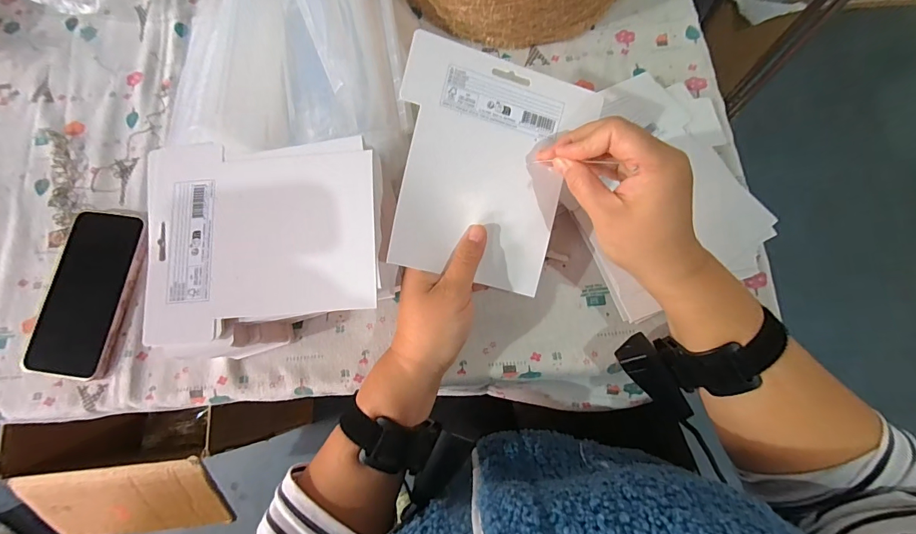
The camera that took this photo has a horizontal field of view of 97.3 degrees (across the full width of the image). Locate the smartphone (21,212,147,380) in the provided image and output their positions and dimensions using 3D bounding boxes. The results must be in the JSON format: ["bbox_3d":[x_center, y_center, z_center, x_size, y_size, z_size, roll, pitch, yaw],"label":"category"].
[{"bbox_3d":[-0.347,0.024,0.375,0.086,0.015,0.151,10,76,4],"label":"smartphone"}]

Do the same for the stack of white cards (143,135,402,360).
[{"bbox_3d":[-0.149,-0.012,0.351,0.190,0.077,0.163,-5,76,0],"label":"stack of white cards"}]

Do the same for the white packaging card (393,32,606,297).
[{"bbox_3d":[0.021,-0.080,0.324,0.144,0.010,0.179,14,91,-12],"label":"white packaging card"}]

